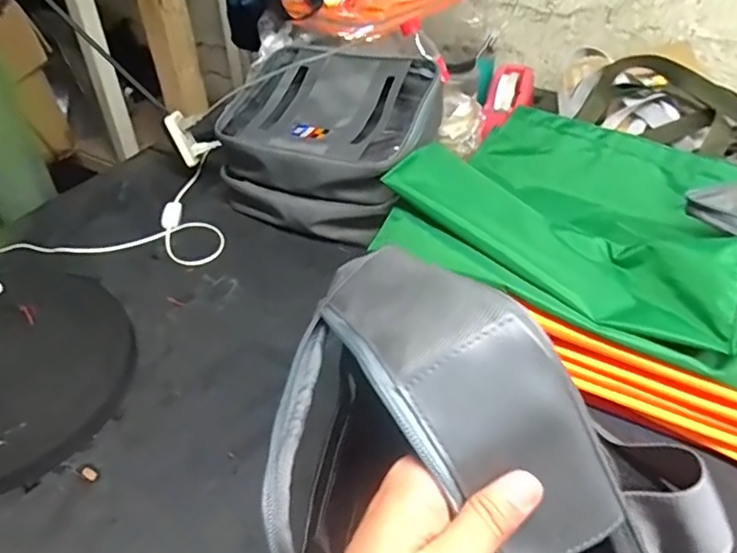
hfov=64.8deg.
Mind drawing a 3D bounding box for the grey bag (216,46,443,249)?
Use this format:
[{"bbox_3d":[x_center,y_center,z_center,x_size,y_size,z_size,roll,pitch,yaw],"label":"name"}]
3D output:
[{"bbox_3d":[-0.053,-0.192,0.831,0.281,0.172,0.237,15,44,18],"label":"grey bag"}]

